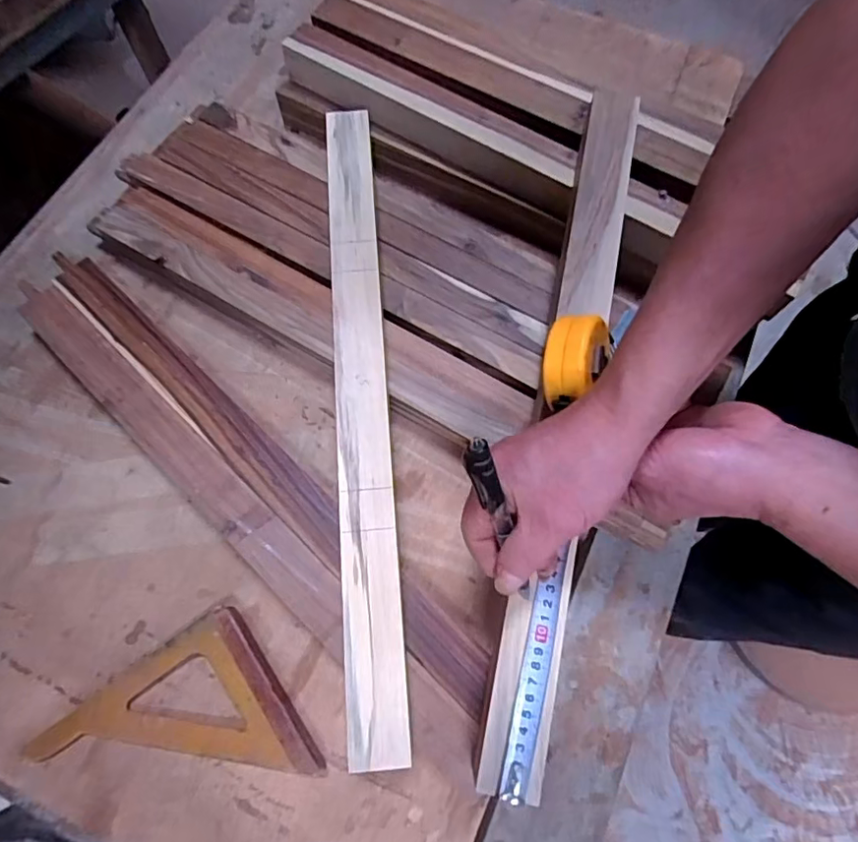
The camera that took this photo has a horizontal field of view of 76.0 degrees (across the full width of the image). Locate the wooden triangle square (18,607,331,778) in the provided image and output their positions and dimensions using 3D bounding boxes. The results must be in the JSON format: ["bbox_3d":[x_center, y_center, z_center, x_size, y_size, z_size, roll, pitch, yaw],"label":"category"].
[{"bbox_3d":[-0.183,0.200,0.415,0.208,0.021,0.105,3,70,0],"label":"wooden triangle square"}]

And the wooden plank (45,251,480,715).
[{"bbox_3d":[-0.169,0.013,0.484,0.510,0.034,0.040,42,75,13],"label":"wooden plank"}]

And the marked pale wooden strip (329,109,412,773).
[{"bbox_3d":[-0.054,-0.036,0.438,0.041,0.015,0.538,-4,70,-2],"label":"marked pale wooden strip"}]

